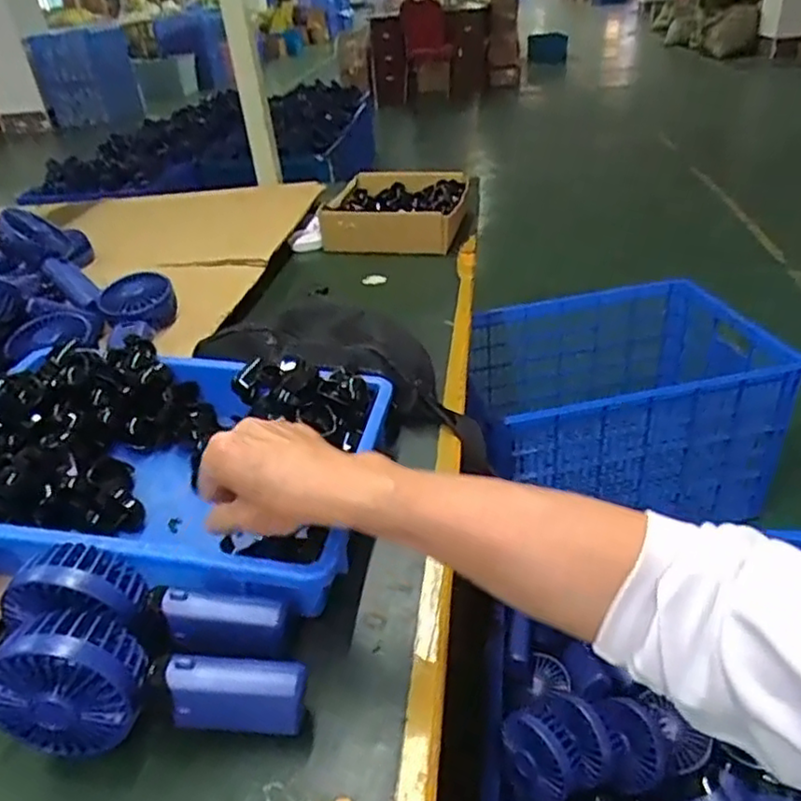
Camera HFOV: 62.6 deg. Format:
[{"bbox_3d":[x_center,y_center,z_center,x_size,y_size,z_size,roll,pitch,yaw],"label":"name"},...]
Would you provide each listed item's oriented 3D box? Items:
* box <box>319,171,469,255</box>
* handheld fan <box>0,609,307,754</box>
[{"bbox_3d":[-0.002,-0.314,1.092,0.220,0.073,0.205,3,33,13],"label":"box"},{"bbox_3d":[-0.148,0.171,0.405,0.175,0.080,0.058,8,32,-5],"label":"handheld fan"}]

